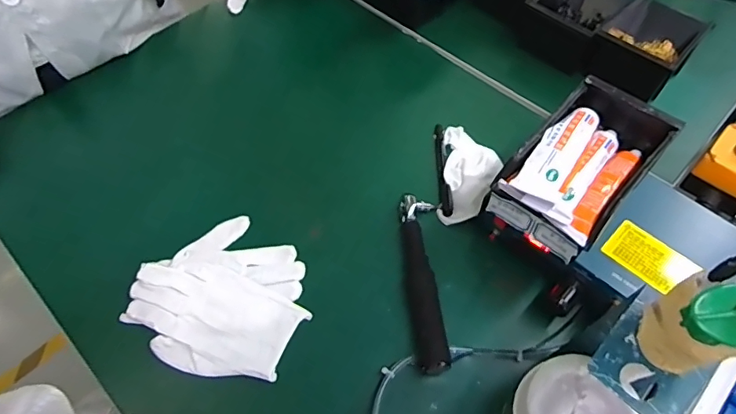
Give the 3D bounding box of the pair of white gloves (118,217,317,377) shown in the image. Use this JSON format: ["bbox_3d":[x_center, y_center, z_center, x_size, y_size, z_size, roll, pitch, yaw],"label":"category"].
[{"bbox_3d":[-0.150,0.093,0.505,0.174,0.012,0.156,25,61,15],"label":"pair of white gloves"}]

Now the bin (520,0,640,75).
[{"bbox_3d":[0.306,-0.284,0.701,0.112,0.077,0.155,37,65,20],"label":"bin"}]

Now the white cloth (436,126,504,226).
[{"bbox_3d":[0.124,-0.044,0.581,0.066,0.026,0.138,8,58,5],"label":"white cloth"}]

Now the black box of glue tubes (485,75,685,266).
[{"bbox_3d":[0.212,-0.042,0.470,0.100,0.057,0.178,39,65,21],"label":"black box of glue tubes"}]

